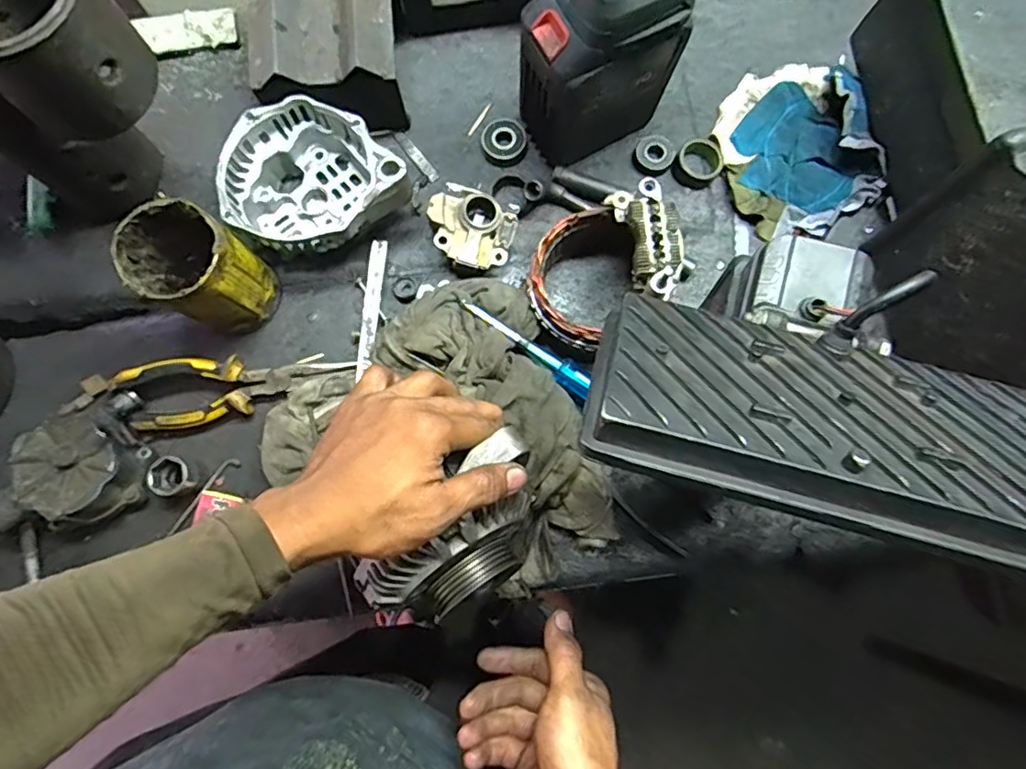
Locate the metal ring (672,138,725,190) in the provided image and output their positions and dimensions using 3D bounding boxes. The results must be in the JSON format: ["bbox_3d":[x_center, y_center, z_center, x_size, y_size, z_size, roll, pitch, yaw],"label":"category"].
[{"bbox_3d":[0.168,-0.200,0.529,0.039,0.020,0.045,38,82,8],"label":"metal ring"}]

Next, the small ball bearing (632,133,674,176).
[{"bbox_3d":[0.128,-0.208,0.534,0.035,0.012,0.038,0,79,1],"label":"small ball bearing"}]

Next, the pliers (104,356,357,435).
[{"bbox_3d":[-0.233,-0.004,0.494,0.186,0.033,0.053,-14,79,-1],"label":"pliers"}]

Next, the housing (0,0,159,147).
[{"bbox_3d":[-0.280,-0.211,0.354,0.088,0.080,0.097,-39,80,-6],"label":"housing"}]

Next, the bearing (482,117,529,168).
[{"bbox_3d":[-0.007,-0.222,0.539,0.040,0.016,0.041,0,79,1],"label":"bearing"}]

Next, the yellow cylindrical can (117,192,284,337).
[{"bbox_3d":[-0.245,-0.089,0.469,0.080,0.113,0.074,17,80,5],"label":"yellow cylindrical can"}]

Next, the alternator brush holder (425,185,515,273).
[{"bbox_3d":[-0.036,-0.133,0.512,0.073,0.036,0.060,34,82,8],"label":"alternator brush holder"}]

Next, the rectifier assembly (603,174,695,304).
[{"bbox_3d":[0.104,-0.107,0.433,0.043,0.024,0.092,-12,79,-1],"label":"rectifier assembly"}]

